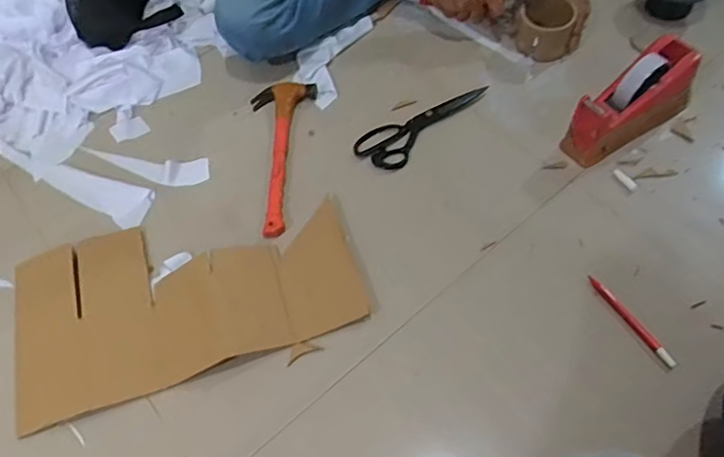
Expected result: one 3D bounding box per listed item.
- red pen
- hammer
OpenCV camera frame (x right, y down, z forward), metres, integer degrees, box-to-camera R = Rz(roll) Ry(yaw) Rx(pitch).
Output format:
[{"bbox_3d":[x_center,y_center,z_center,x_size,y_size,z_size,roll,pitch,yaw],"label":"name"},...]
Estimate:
[{"bbox_3d":[0.319,0.108,0.693,0.010,0.011,0.134,-30,60,-13],"label":"red pen"},{"bbox_3d":[-0.138,-0.113,0.879,0.094,0.027,0.283,5,59,8],"label":"hammer"}]

